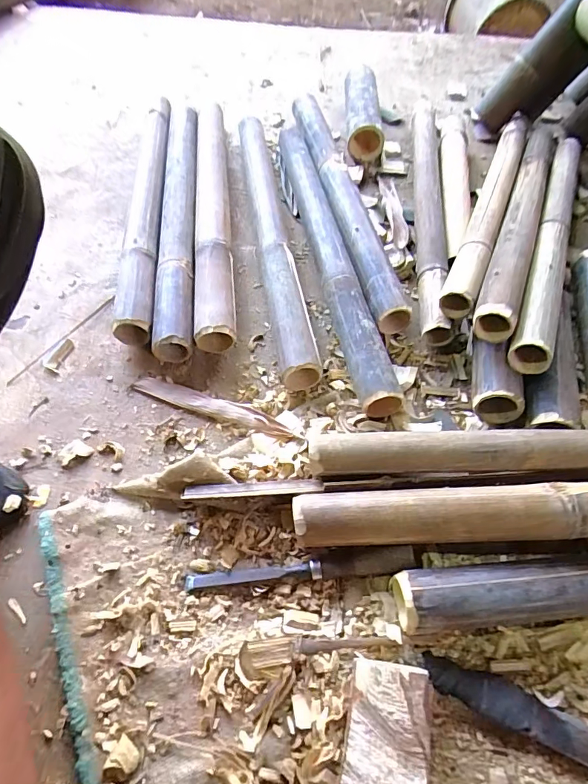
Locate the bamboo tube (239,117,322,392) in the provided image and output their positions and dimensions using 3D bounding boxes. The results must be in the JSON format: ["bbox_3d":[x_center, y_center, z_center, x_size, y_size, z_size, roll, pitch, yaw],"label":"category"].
[{"bbox_3d":[-0.039,-0.276,0.741,0.058,0.066,0.613,-8,59,-5],"label":"bamboo tube"}]

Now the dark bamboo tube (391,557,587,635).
[{"bbox_3d":[0.232,0.202,0.443,0.259,0.056,0.060,-3,58,-2],"label":"dark bamboo tube"}]

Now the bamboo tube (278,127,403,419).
[{"bbox_3d":[0.048,-0.249,0.729,0.062,0.059,0.646,-10,59,-7],"label":"bamboo tube"}]

